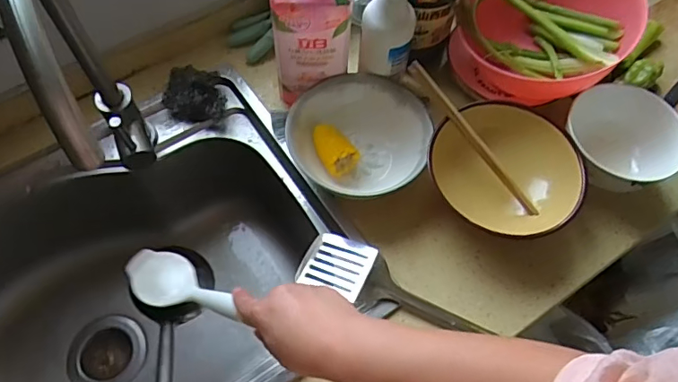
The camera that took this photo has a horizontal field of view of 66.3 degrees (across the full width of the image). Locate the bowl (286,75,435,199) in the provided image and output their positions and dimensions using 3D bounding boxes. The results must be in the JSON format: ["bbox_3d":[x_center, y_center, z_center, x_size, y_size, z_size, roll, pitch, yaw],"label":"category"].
[{"bbox_3d":[0.024,-0.066,0.650,0.164,0.078,0.152,1,62,-2],"label":"bowl"}]

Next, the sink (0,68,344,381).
[{"bbox_3d":[-0.278,0.165,0.671,0.556,0.228,0.420,-28,66,-16],"label":"sink"}]

